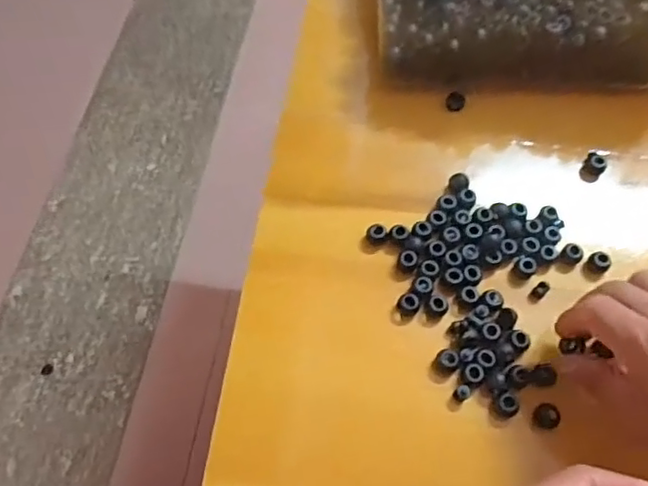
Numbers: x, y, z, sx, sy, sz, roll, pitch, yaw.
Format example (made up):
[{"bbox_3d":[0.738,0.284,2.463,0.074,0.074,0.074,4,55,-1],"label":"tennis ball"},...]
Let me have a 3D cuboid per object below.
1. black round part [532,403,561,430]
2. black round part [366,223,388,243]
[{"bbox_3d":[0.140,0.109,0.378,0.015,0.006,0.015,1,63,-2],"label":"black round part"},{"bbox_3d":[0.038,-0.007,0.435,0.014,0.005,0.014,1,63,-2],"label":"black round part"}]

